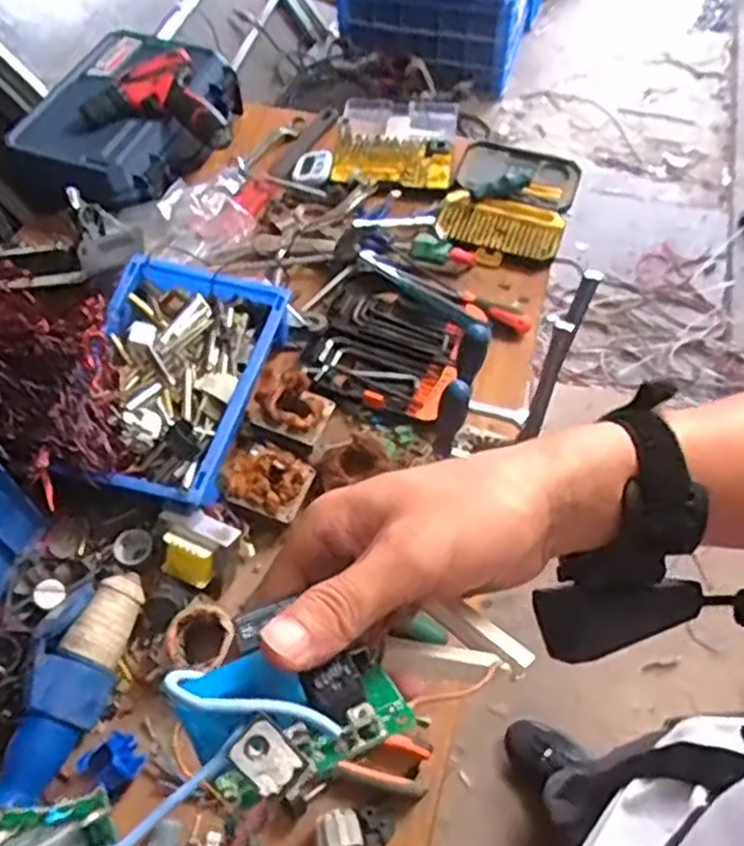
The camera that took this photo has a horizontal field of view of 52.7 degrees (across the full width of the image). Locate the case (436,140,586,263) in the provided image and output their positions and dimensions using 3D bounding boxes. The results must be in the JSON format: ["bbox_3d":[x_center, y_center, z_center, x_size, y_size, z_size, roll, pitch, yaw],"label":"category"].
[{"bbox_3d":[0.212,-0.347,1.169,0.187,0.045,0.252,16,59,13],"label":"case"}]

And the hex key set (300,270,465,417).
[{"bbox_3d":[0.024,-0.107,1.004,0.198,0.025,0.190,21,60,15],"label":"hex key set"}]

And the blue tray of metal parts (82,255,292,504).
[{"bbox_3d":[-0.245,-0.058,0.918,0.212,0.075,0.325,13,58,11],"label":"blue tray of metal parts"}]

